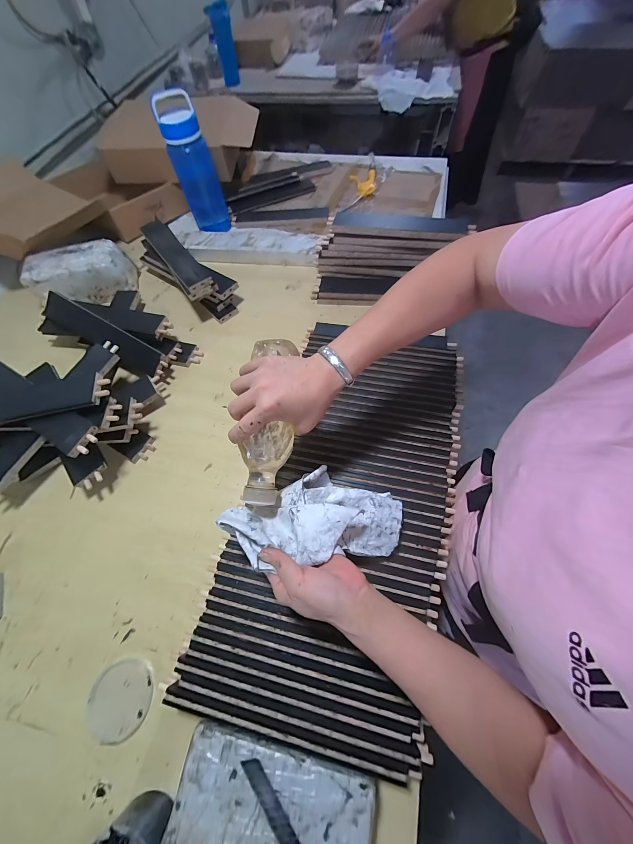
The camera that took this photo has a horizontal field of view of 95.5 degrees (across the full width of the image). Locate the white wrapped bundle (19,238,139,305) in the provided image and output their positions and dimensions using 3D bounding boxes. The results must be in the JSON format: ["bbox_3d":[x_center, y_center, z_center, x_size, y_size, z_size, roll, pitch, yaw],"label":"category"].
[{"bbox_3d":[-0.588,-0.367,0.724,0.224,0.097,0.099,-20,65,-7],"label":"white wrapped bundle"}]

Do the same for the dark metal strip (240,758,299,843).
[{"bbox_3d":[-0.044,0.398,0.292,0.017,0.006,0.097,-39,67,-13],"label":"dark metal strip"}]

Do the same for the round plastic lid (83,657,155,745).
[{"bbox_3d":[-0.265,0.374,0.388,0.078,0.009,0.082,3,56,-4],"label":"round plastic lid"}]

